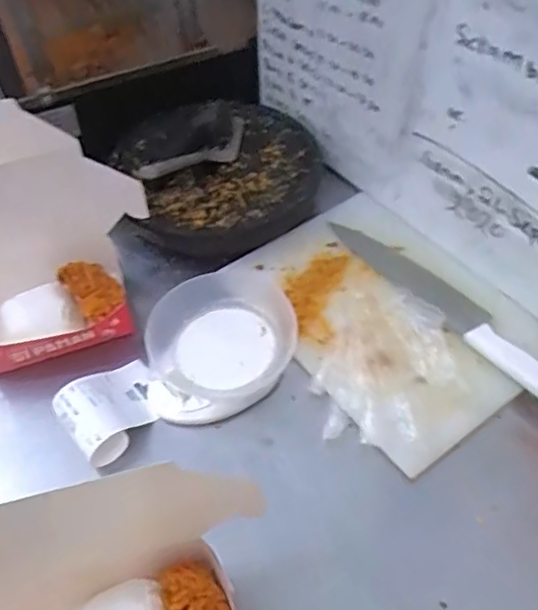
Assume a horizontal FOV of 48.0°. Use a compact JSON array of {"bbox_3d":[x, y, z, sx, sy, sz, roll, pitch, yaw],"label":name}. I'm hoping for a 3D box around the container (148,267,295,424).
[{"bbox_3d":[-0.056,0.036,0.676,0.166,0.074,0.162,-1,50,2],"label":"container"}]

